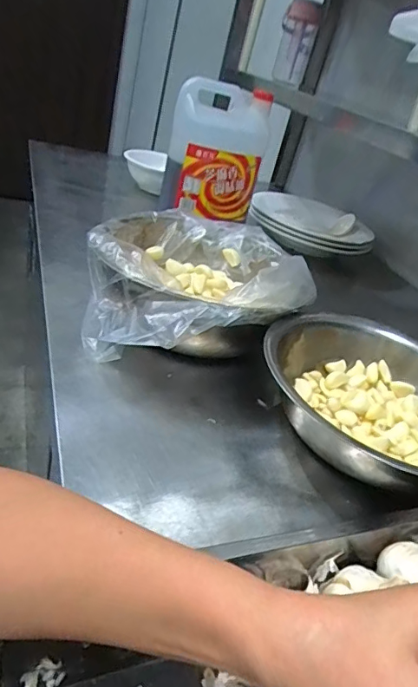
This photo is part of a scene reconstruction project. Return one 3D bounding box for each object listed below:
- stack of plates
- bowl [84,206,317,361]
[{"bbox_3d":[0.238,-0.291,1.170,0.287,0.089,0.270,16,30,-1],"label":"stack of plates"},{"bbox_3d":[-0.028,-0.074,0.657,0.291,0.114,0.330,25,31,17],"label":"bowl"}]

